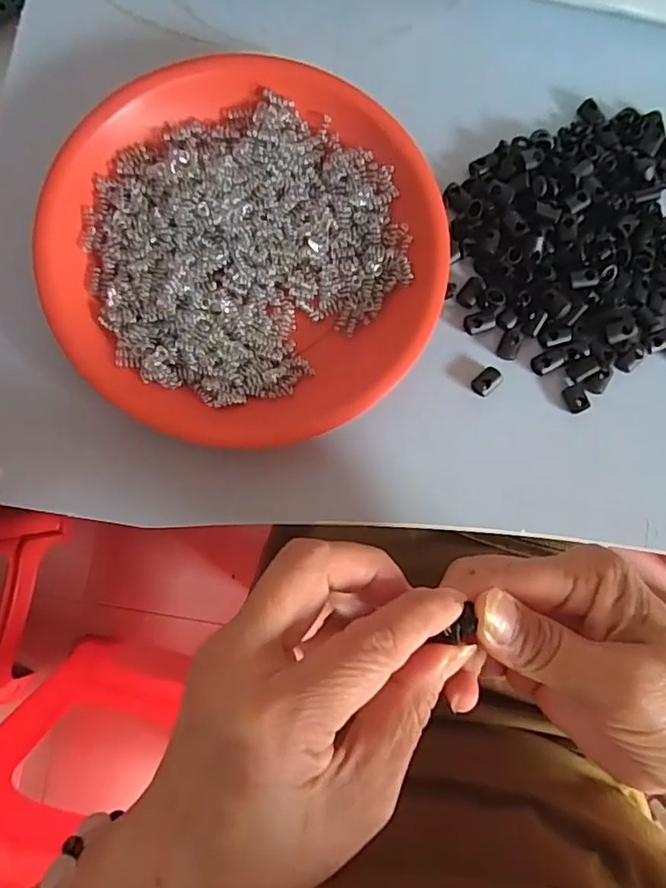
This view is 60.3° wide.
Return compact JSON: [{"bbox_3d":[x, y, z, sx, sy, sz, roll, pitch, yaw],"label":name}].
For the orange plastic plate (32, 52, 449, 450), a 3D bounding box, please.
[{"bbox_3d":[-0.043,-0.100,0.286,0.186,0.021,0.192,0,84,-1],"label":"orange plastic plate"}]

